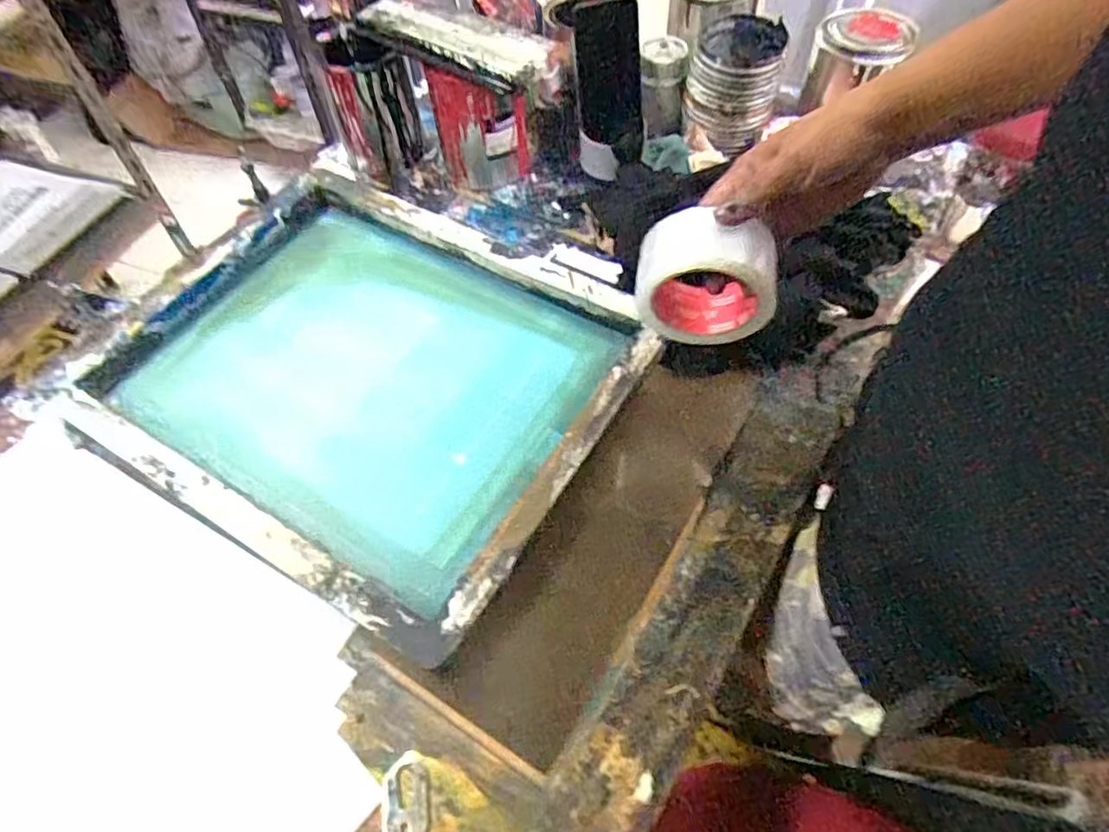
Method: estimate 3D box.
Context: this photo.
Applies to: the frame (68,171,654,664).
[{"bbox_3d":[-0.200,-0.052,0.648,0.522,0.043,0.406,27,62,19],"label":"frame"}]

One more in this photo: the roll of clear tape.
[{"bbox_3d":[0.115,-0.103,0.480,0.099,0.100,0.046,9,57,9],"label":"roll of clear tape"}]

